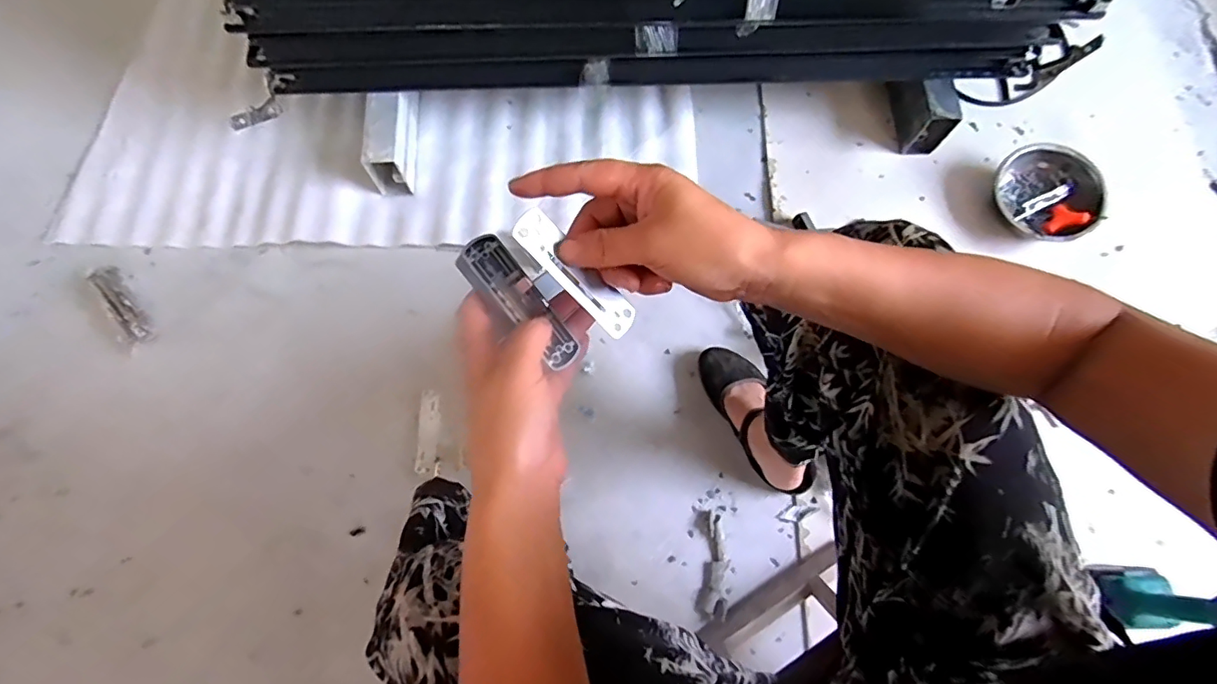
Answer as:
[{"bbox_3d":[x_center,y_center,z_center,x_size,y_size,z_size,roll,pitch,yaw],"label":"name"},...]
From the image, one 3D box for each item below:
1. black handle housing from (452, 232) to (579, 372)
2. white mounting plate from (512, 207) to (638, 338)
[{"bbox_3d":[-0.057,-0.027,0.356,0.033,0.016,0.097,-43,97,-14],"label":"black handle housing"},{"bbox_3d":[-0.019,-0.042,0.337,0.095,0.006,0.026,44,73,-20],"label":"white mounting plate"}]

